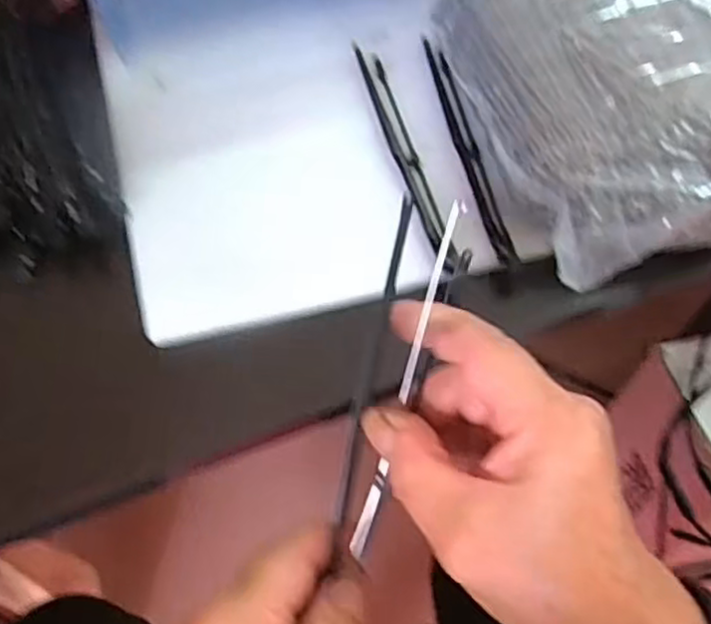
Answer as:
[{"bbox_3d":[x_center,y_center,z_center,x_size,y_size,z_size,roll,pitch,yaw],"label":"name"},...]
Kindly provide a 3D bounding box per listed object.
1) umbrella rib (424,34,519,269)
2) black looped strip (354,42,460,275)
[{"bbox_3d":[0.062,-0.103,0.398,0.012,0.016,0.179,-8,57,-6],"label":"umbrella rib"},{"bbox_3d":[0.026,-0.095,0.402,0.014,0.004,0.180,-11,58,-8],"label":"black looped strip"}]

